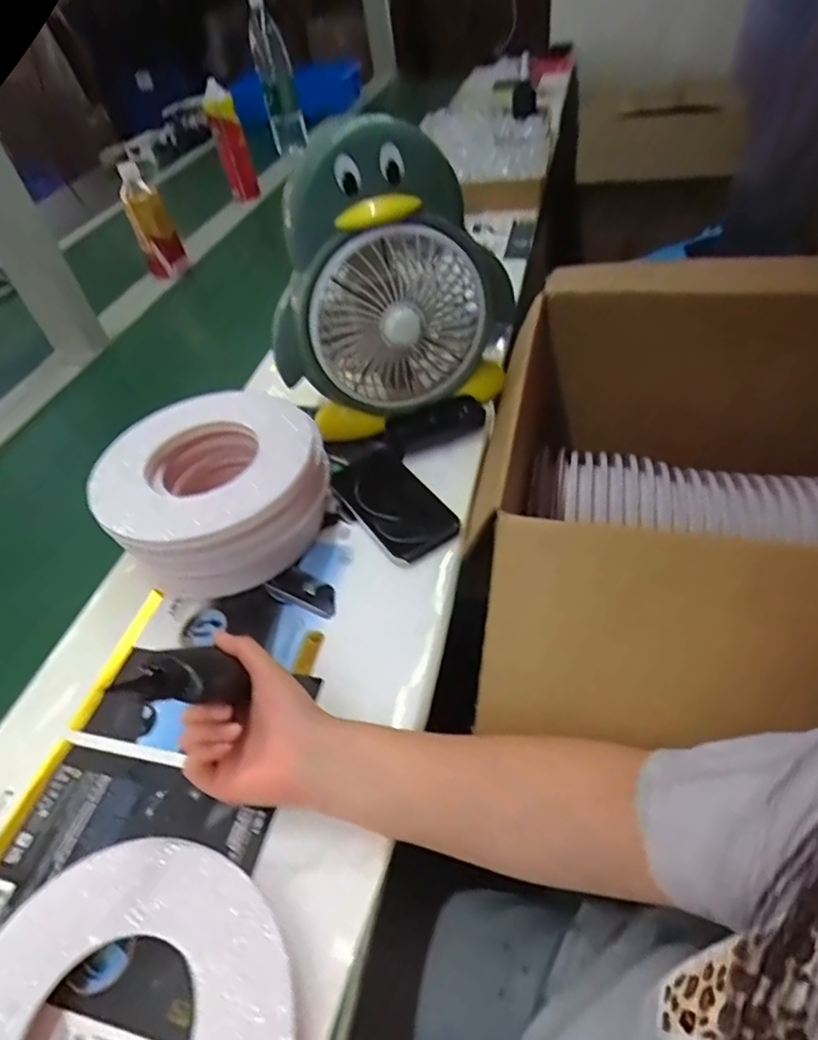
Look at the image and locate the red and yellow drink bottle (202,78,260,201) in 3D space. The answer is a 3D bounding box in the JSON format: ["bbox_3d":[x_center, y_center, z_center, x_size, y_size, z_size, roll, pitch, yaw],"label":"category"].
[{"bbox_3d":[-0.394,-0.828,1.315,0.070,0.228,0.080,-24,49,-17],"label":"red and yellow drink bottle"}]

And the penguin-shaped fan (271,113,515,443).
[{"bbox_3d":[-0.022,-0.242,0.615,0.255,0.270,0.139,-15,46,-6],"label":"penguin-shaped fan"}]

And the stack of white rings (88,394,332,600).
[{"bbox_3d":[-0.171,-0.020,0.545,0.171,0.126,0.166,-3,46,6],"label":"stack of white rings"}]

